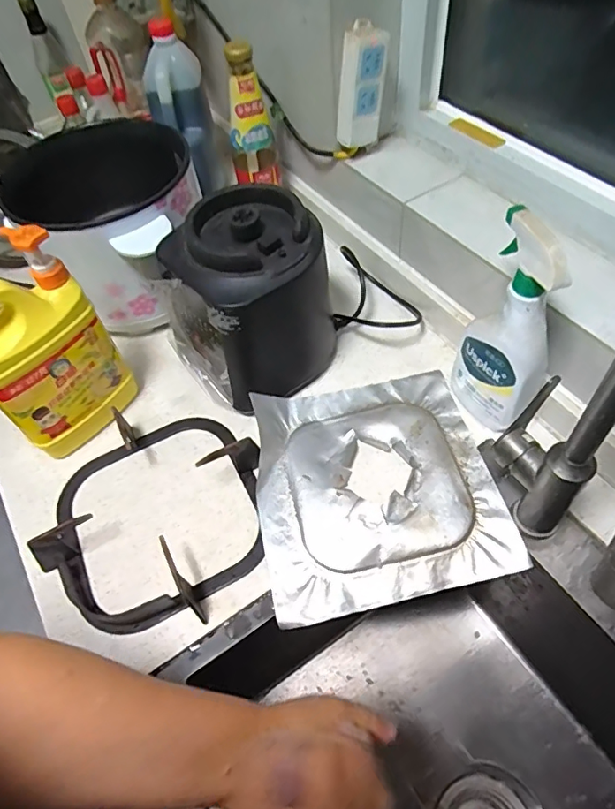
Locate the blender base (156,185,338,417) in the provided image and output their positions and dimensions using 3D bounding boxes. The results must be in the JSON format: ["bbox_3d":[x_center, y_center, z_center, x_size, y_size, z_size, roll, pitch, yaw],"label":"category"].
[{"bbox_3d":[-0.056,-0.127,0.628,0.171,0.206,0.165,-27,58,-13],"label":"blender base"}]

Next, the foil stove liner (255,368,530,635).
[{"bbox_3d":[0.072,0.081,0.569,0.257,0.031,0.255,-13,56,-4],"label":"foil stove liner"}]

